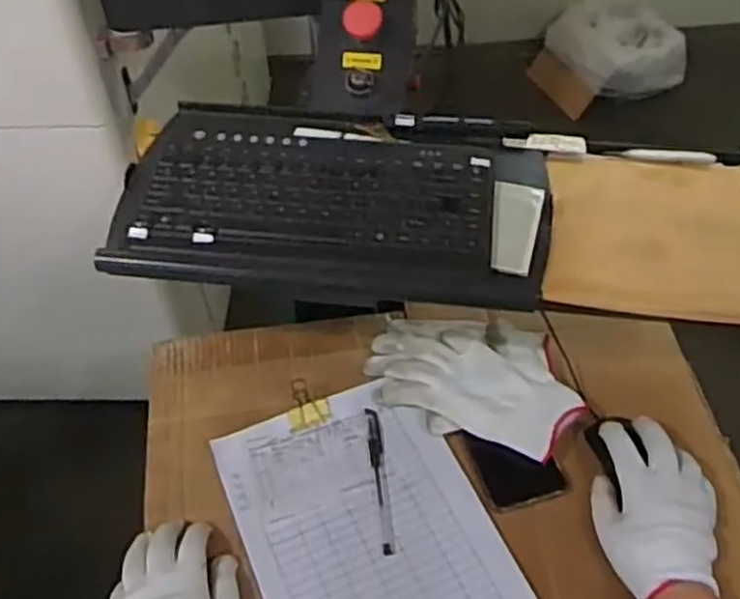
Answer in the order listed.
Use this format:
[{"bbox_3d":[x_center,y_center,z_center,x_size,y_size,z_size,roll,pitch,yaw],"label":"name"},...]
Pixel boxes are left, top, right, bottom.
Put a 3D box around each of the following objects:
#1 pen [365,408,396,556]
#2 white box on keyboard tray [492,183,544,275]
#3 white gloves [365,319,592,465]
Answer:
[{"bbox_3d":[0.010,0.170,0.724,0.015,0.007,0.147,-5,50,-2],"label":"pen"},{"bbox_3d":[0.127,-0.065,0.672,0.042,0.011,0.103,10,51,10],"label":"white box on keyboard tray"},{"bbox_3d":[0.105,0.076,0.770,0.214,0.033,0.134,16,53,14],"label":"white gloves"}]

